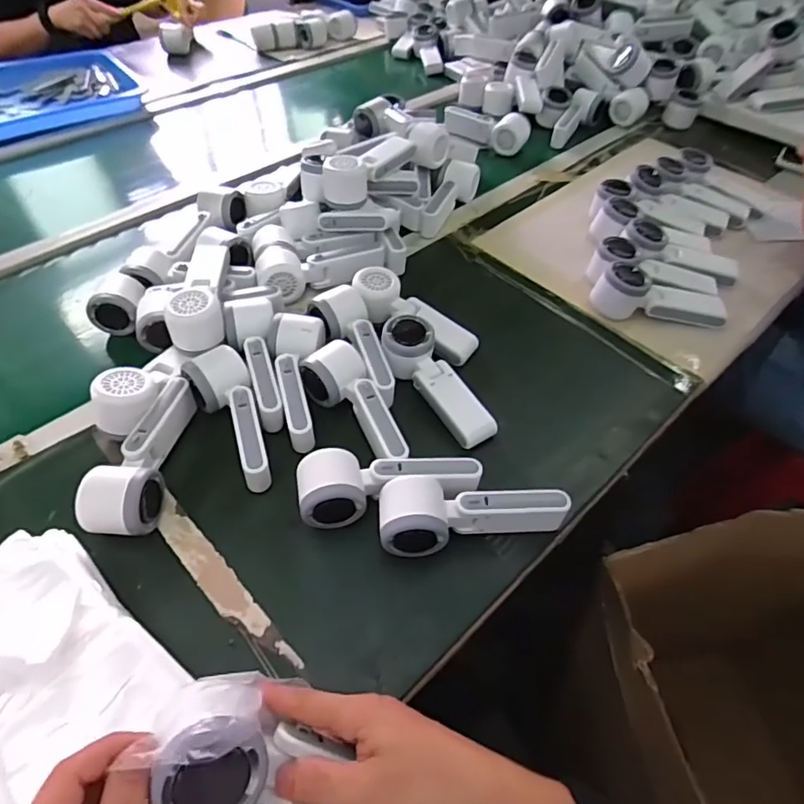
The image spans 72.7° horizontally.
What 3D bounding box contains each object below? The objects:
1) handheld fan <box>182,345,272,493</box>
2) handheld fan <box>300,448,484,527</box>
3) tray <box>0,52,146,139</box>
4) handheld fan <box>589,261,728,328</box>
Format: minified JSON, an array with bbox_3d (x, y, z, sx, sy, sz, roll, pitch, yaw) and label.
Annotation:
[{"bbox_3d":[-0.168,0.017,0.548,0.058,0.054,0.154,-20,54,-18],"label":"handheld fan"},{"bbox_3d":[-0.012,0.082,0.502,0.166,0.048,0.069,2,50,0],"label":"handheld fan"},{"bbox_3d":[-0.757,-0.587,1.057,0.465,0.039,0.277,-29,57,-23],"label":"tray"},{"bbox_3d":[0.323,-0.136,0.680,0.157,0.067,0.047,5,50,3],"label":"handheld fan"}]

